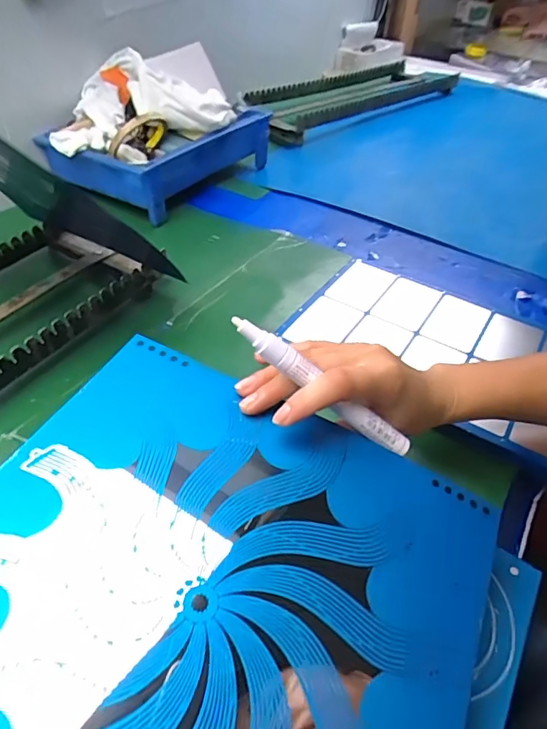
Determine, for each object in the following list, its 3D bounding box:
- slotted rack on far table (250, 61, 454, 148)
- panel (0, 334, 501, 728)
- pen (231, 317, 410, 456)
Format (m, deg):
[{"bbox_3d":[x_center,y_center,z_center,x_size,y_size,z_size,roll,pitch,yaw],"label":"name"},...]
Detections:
[{"bbox_3d":[0.212,-0.601,1.101,0.188,0.057,0.699,31,50,26],"label":"slotted rack on far table"},{"bbox_3d":[-0.034,0.114,0.235,0.256,0.007,0.249,27,51,11],"label":"panel"},{"bbox_3d":[0.031,0.014,0.292,0.132,0.012,0.010,38,43,-16],"label":"pen"}]

